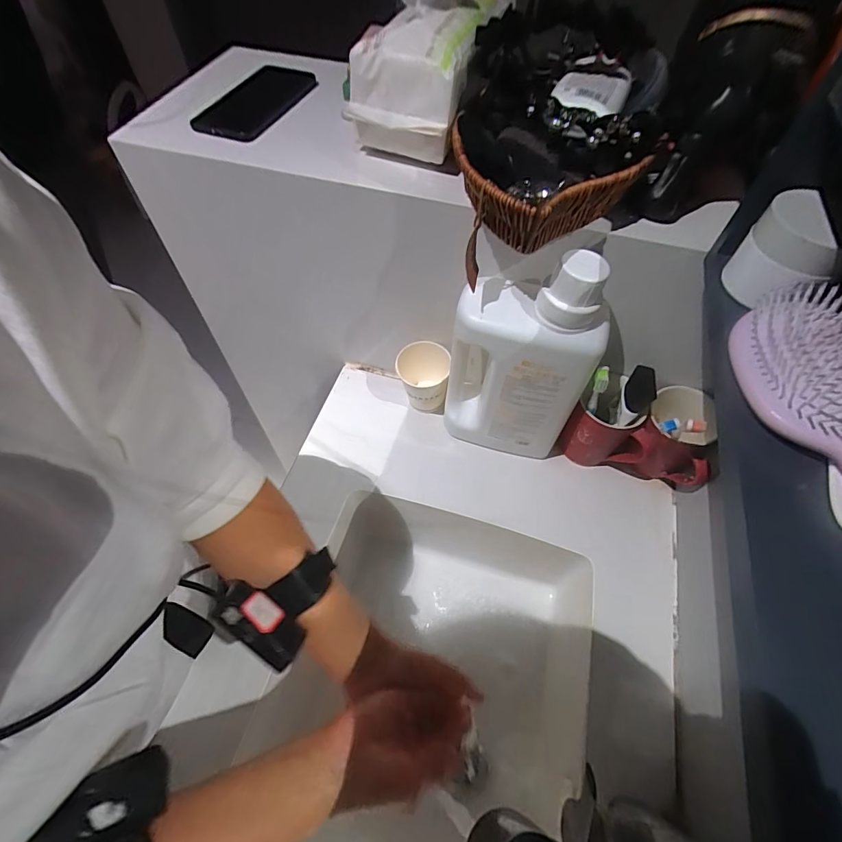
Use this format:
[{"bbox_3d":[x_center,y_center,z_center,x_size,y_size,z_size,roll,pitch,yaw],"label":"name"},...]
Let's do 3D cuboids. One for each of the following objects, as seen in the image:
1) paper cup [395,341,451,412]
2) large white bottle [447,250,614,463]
[{"bbox_3d":[0.002,-0.056,0.619,0.070,0.105,0.066,1,58,-1],"label":"paper cup"},{"bbox_3d":[0.112,-0.069,0.520,0.154,0.286,0.089,16,59,8],"label":"large white bottle"}]

